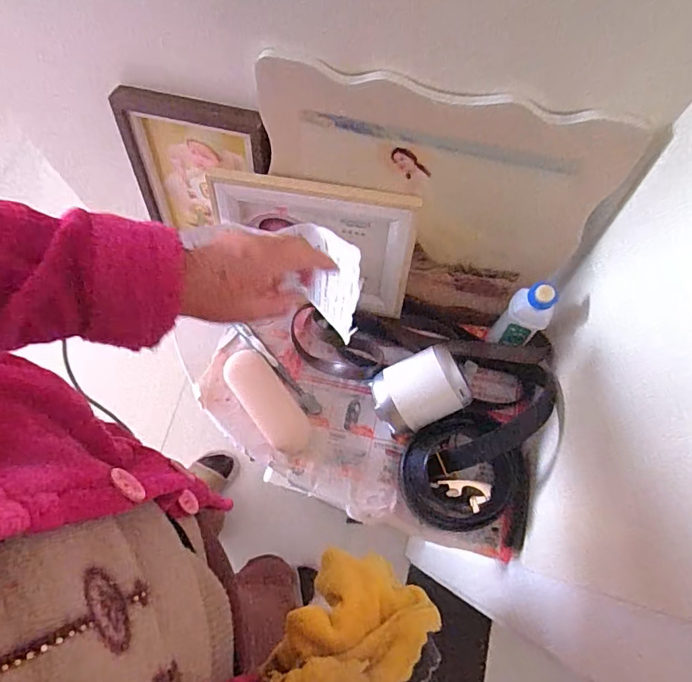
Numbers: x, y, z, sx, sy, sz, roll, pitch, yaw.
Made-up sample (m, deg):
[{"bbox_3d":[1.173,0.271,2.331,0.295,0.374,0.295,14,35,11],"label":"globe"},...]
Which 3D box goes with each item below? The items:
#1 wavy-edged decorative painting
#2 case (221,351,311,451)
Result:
[{"bbox_3d":[0.078,-0.124,0.491,0.315,0.261,0.011,11,57,2],"label":"wavy-edged decorative painting"},{"bbox_3d":[-0.089,0.069,0.554,0.051,0.023,0.126,-38,76,-13],"label":"case"}]

